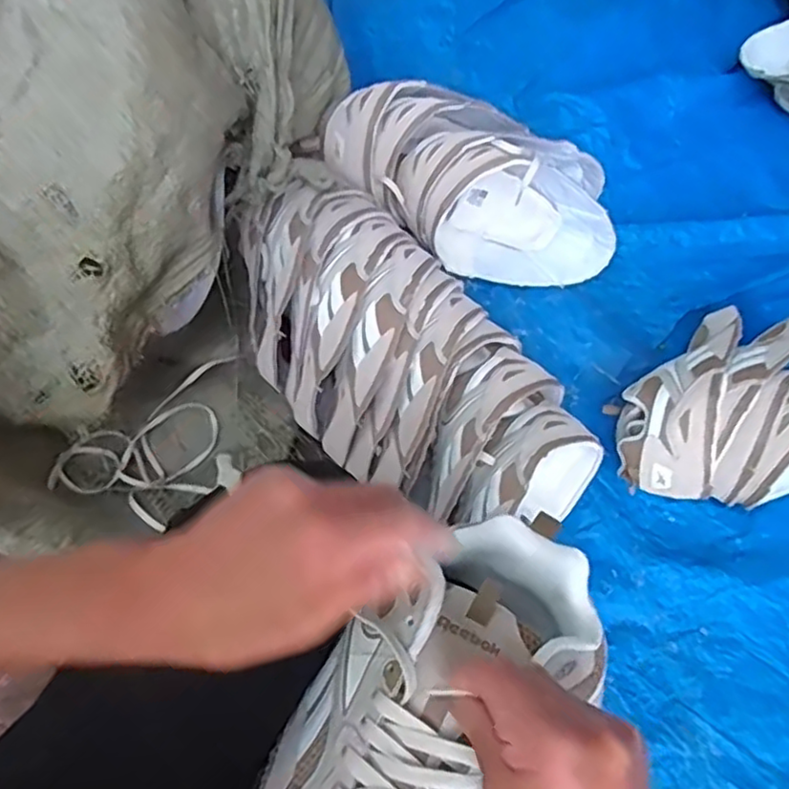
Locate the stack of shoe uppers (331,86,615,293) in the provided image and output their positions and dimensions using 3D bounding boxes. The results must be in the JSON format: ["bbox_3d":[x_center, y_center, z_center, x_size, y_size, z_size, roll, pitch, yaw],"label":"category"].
[{"bbox_3d":[0.105,-0.248,0.791,0.361,0.125,0.157,21,68,-18],"label":"stack of shoe uppers"}]

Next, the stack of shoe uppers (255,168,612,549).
[{"bbox_3d":[0.004,-0.020,0.714,0.446,0.156,0.216,42,74,15],"label":"stack of shoe uppers"}]

